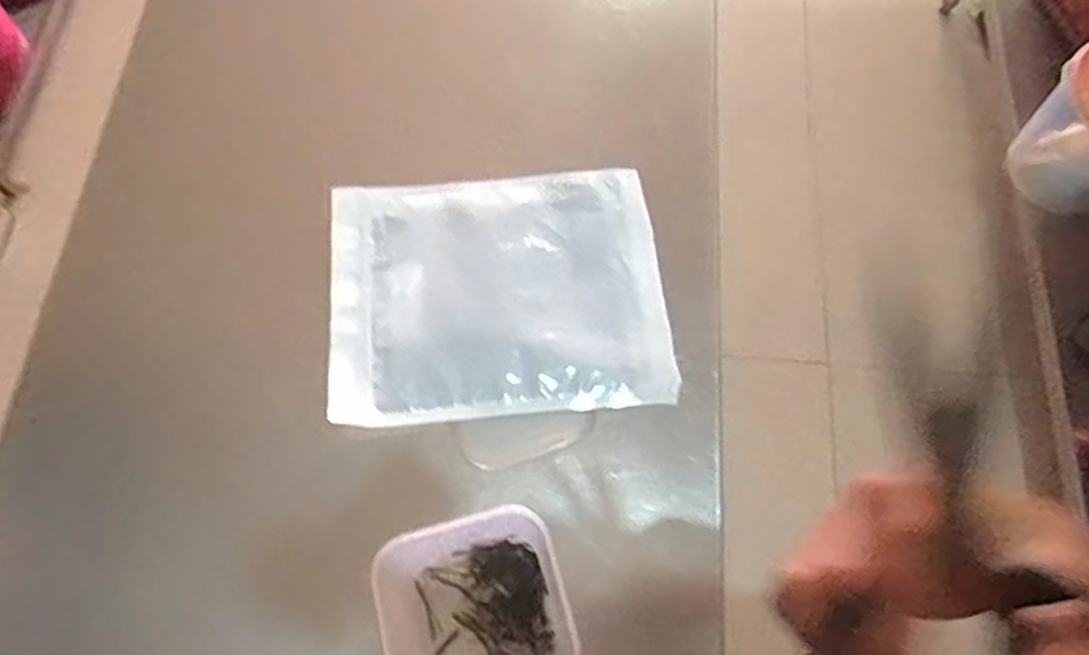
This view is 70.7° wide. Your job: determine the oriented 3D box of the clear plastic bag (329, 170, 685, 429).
[{"bbox_3d":[-0.038,-0.033,0.664,0.286,0.027,0.226,-6,69,-3],"label":"clear plastic bag"}]

